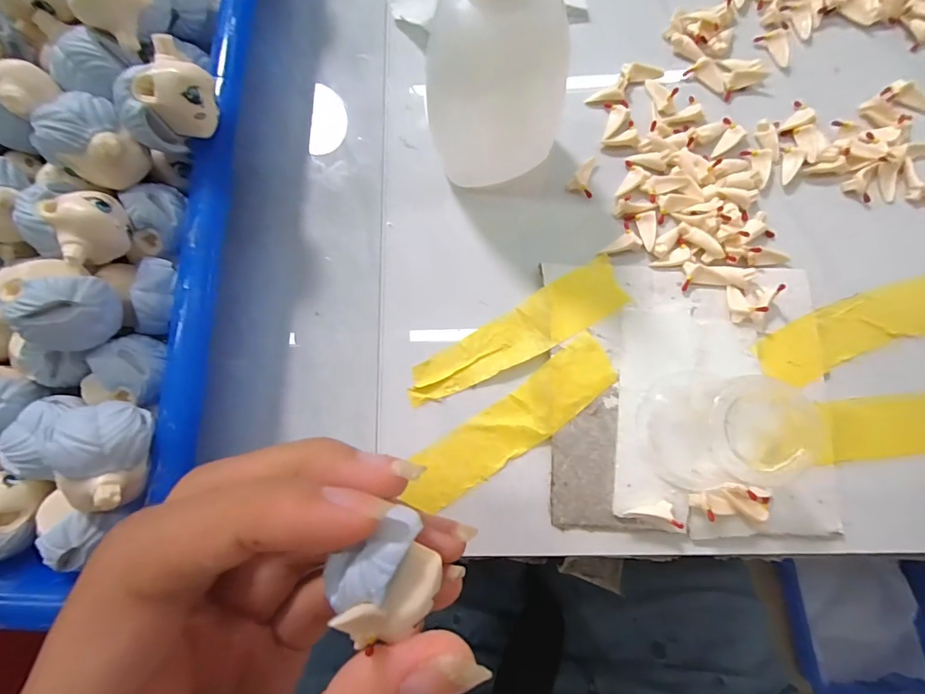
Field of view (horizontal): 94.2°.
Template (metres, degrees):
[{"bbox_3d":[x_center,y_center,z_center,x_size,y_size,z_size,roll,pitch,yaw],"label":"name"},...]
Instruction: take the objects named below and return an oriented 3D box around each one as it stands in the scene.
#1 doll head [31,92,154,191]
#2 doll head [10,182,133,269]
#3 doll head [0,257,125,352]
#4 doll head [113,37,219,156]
[{"bbox_3d":[-0.108,-0.060,0.126,0.020,0.016,0.022,35,83,6],"label":"doll head"},{"bbox_3d":[-0.110,-0.035,0.124,0.022,0.016,0.021,18,82,4],"label":"doll head"},{"bbox_3d":[-0.111,-0.011,0.119,0.022,0.022,0.022,20,82,4],"label":"doll head"},{"bbox_3d":[-0.086,-0.071,0.128,0.019,0.019,0.027,39,84,7],"label":"doll head"}]

